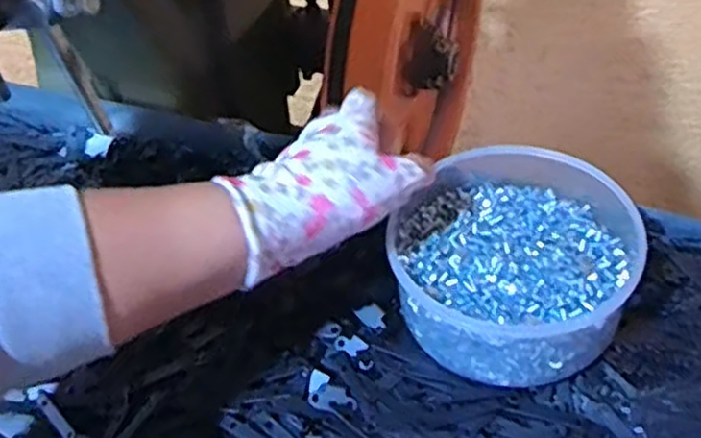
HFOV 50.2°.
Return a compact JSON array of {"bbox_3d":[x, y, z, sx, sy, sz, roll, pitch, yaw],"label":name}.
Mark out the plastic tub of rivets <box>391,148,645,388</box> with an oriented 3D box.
[{"bbox_3d":[0.104,0.021,0.472,0.140,0.063,0.154,-3,45,3],"label":"plastic tub of rivets"}]

